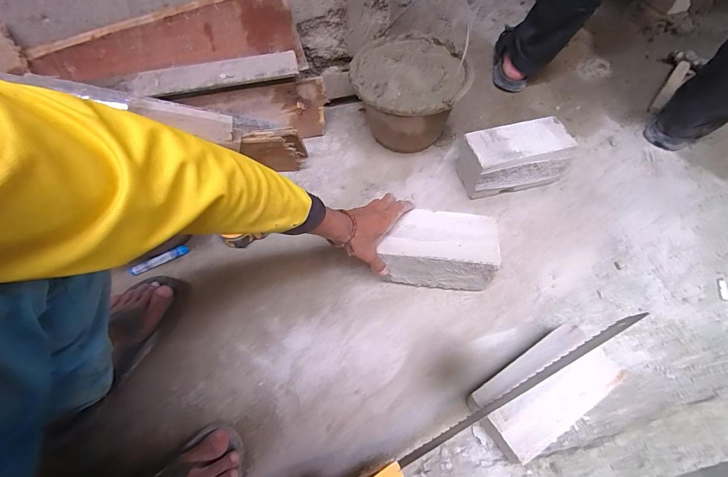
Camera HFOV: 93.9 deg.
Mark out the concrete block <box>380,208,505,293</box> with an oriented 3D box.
[{"bbox_3d":[0.128,0.019,0.594,0.182,0.090,0.105,4,59,4],"label":"concrete block"}]

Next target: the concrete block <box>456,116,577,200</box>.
[{"bbox_3d":[0.305,-0.166,0.704,0.213,0.098,0.101,-12,59,-6],"label":"concrete block"}]

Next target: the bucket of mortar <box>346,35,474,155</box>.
[{"bbox_3d":[0.095,-0.297,0.750,0.226,0.163,0.231,-1,59,1],"label":"bucket of mortar"}]

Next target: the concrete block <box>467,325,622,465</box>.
[{"bbox_3d":[0.254,0.219,0.490,0.201,0.068,0.098,-28,62,-15],"label":"concrete block"}]

